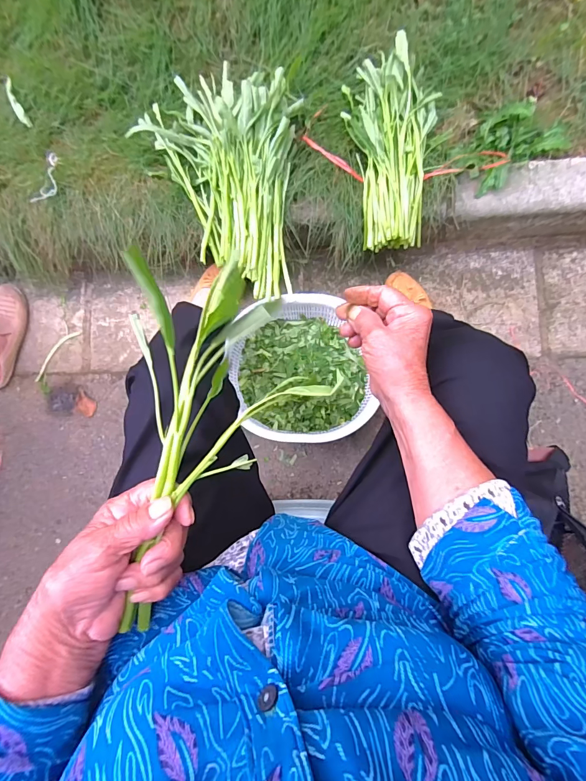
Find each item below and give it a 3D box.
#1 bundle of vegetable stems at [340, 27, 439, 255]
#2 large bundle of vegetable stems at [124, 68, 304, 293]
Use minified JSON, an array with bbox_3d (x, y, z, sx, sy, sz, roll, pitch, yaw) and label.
[{"bbox_3d":[0.179,-0.437,0.682,0.149,0.090,0.338,-6,87,1],"label":"bundle of vegetable stems"},{"bbox_3d":[-0.120,-0.376,0.701,0.278,0.129,0.409,-11,87,1],"label":"large bundle of vegetable stems"}]

